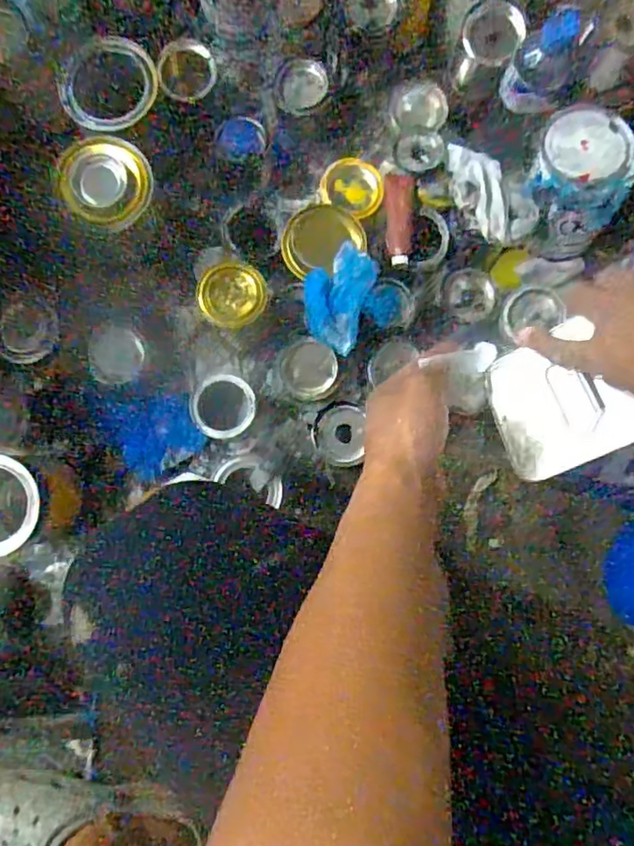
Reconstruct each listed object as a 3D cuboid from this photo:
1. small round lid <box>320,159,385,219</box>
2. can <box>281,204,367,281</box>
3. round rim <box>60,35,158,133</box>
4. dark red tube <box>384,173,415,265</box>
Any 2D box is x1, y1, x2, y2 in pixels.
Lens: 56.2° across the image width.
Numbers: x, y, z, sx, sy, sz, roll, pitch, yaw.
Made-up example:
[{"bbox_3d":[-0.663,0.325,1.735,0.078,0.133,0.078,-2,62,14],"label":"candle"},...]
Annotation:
[{"bbox_3d":[0.043,-0.284,0.712,0.074,0.017,0.073,0,85,0],"label":"small round lid"},{"bbox_3d":[0.004,-0.214,0.695,0.095,0.025,0.079,-38,86,-3],"label":"can"},{"bbox_3d":[-0.226,-0.371,0.651,0.088,0.013,0.111,47,75,-18],"label":"round rim"},{"bbox_3d":[0.099,-0.242,0.701,0.033,0.019,0.116,-1,85,0],"label":"dark red tube"}]

